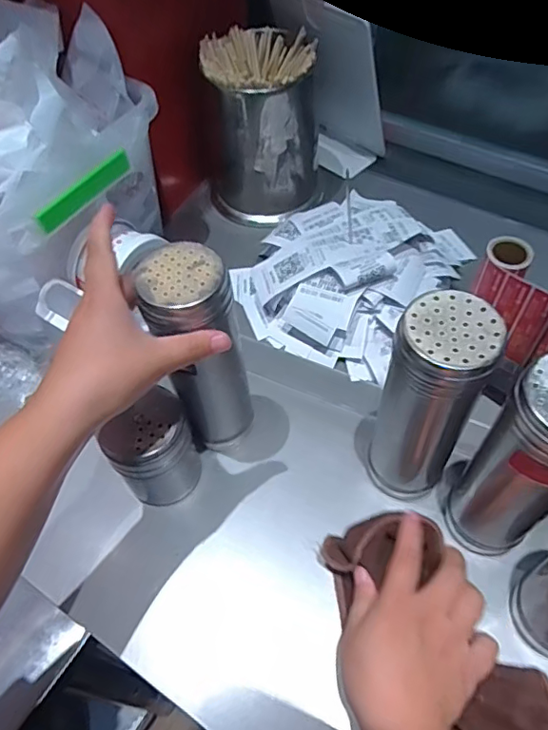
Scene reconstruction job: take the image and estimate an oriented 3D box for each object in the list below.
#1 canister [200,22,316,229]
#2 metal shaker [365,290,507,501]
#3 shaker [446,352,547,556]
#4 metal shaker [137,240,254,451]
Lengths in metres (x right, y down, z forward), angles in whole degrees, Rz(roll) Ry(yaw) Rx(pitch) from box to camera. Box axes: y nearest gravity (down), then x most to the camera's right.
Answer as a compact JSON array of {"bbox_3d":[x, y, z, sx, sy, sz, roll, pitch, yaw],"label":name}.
[{"bbox_3d":[-0.014,-0.276,0.637,0.126,0.178,0.106,-6,56,-1],"label":"canister"},{"bbox_3d":[0.111,0.035,0.402,0.060,0.203,0.057,21,60,16],"label":"metal shaker"},{"bbox_3d":[0.169,0.070,0.368,0.056,0.191,0.059,-40,63,-21],"label":"shaker"},{"bbox_3d":[-0.054,-0.004,0.426,0.060,0.196,0.055,-14,55,-5],"label":"metal shaker"}]

